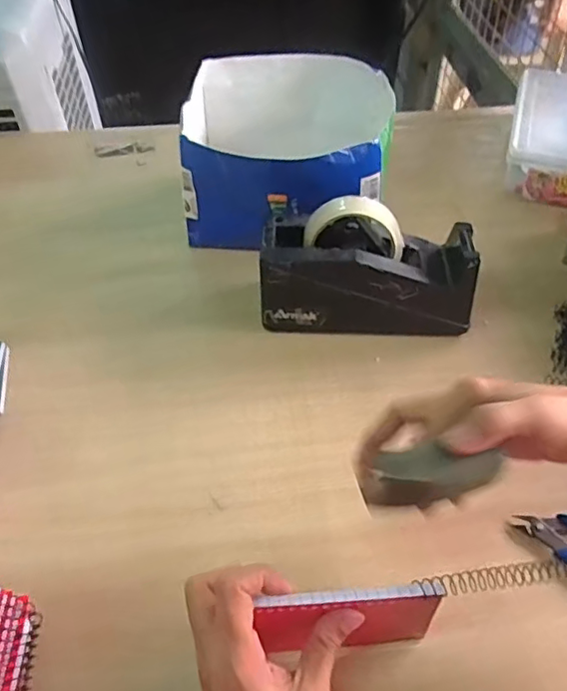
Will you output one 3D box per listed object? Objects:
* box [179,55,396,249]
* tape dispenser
[{"bbox_3d":[-0.003,-0.212,0.672,0.230,0.148,0.202,2,48,3],"label":"box"},{"bbox_3d":[0.081,-0.072,0.566,0.202,0.114,0.072,0,48,1],"label":"tape dispenser"}]

